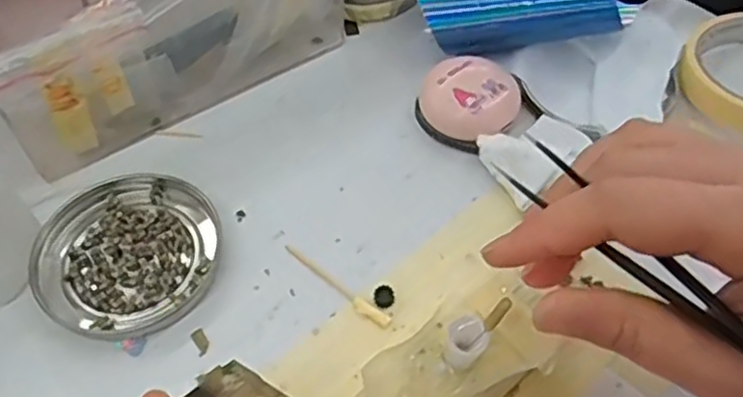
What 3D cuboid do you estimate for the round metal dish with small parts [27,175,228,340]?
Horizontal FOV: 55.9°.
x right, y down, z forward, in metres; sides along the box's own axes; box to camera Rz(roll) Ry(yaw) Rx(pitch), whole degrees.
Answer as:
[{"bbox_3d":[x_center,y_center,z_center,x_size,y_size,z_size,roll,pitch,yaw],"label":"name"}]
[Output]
[{"bbox_3d":[-0.107,0.021,0.309,0.077,0.008,0.082,0,54,0],"label":"round metal dish with small parts"}]

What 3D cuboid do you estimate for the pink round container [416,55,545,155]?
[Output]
[{"bbox_3d":[0.052,-0.050,0.348,0.052,0.025,0.044,-33,60,-21],"label":"pink round container"}]

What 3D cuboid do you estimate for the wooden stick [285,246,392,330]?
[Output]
[{"bbox_3d":[-0.016,0.037,0.299,0.059,0.004,0.007,34,61,22],"label":"wooden stick"}]

